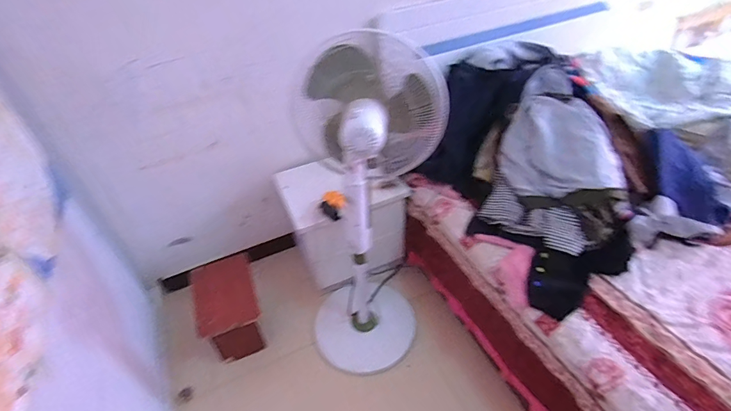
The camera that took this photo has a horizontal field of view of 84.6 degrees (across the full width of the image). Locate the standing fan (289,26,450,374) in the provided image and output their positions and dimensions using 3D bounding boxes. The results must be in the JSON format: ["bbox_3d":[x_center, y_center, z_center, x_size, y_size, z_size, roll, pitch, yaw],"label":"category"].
[{"bbox_3d":[-0.001,0.096,1.346,0.454,1.163,0.370,5,43,10],"label":"standing fan"}]

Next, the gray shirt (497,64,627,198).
[{"bbox_3d":[0.698,-0.255,1.432,0.375,0.187,0.564,12,44,17],"label":"gray shirt"}]

